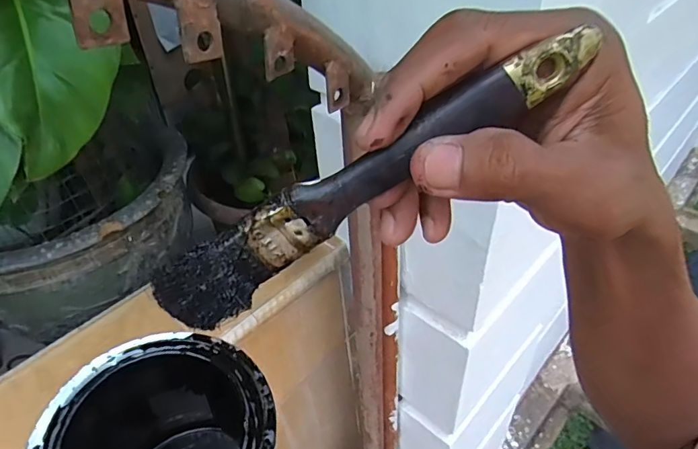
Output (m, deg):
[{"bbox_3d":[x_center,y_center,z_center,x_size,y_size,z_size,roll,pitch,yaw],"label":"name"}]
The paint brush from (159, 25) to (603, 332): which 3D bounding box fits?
[{"bbox_3d":[0.002,-0.012,0.164,0.169,0.026,0.011,-32,38,14],"label":"paint brush"}]

